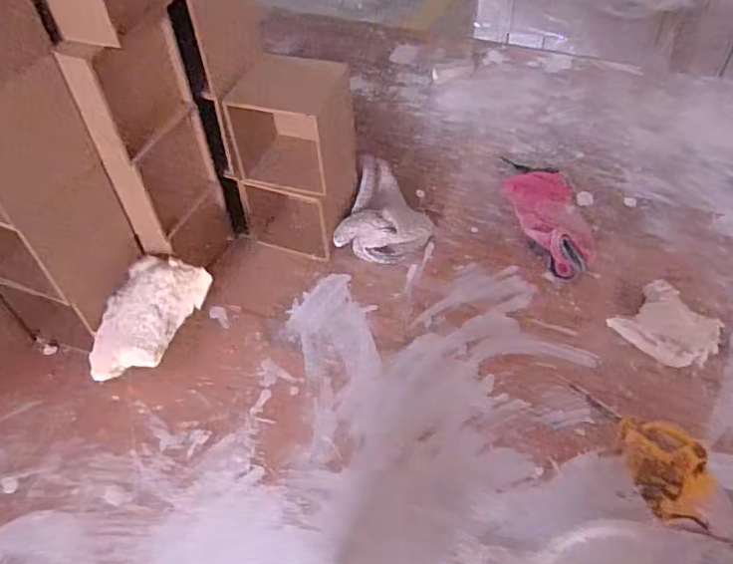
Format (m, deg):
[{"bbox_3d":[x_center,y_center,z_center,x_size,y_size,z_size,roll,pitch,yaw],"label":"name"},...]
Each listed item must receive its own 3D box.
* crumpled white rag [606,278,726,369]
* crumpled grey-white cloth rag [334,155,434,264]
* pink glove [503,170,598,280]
[{"bbox_3d":[0.347,0.049,0.649,0.092,0.031,0.097,-34,56,-23],"label":"crumpled white rag"},{"bbox_3d":[0.035,-0.098,0.771,0.112,0.057,0.149,12,52,12],"label":"crumpled grey-white cloth rag"},{"bbox_3d":[0.246,-0.089,0.749,0.092,0.062,0.189,-7,50,-3],"label":"pink glove"}]

